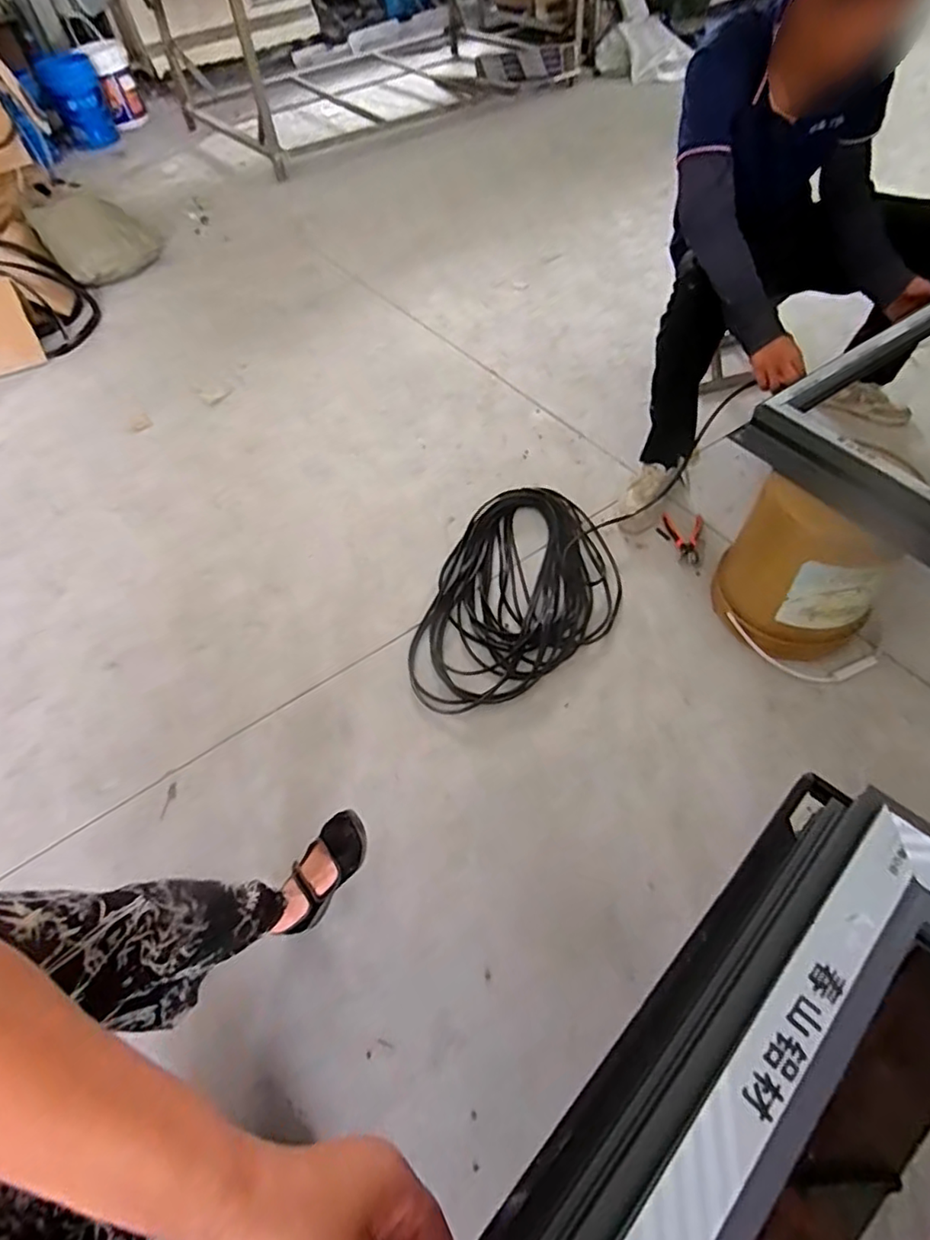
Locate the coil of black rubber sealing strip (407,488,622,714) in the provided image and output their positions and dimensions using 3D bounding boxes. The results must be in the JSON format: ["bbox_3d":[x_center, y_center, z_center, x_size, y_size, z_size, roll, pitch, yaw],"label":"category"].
[{"bbox_3d":[0.141,-0.060,1.473,0.434,0.047,0.655,12,57,16],"label":"coil of black rubber sealing strip"}]

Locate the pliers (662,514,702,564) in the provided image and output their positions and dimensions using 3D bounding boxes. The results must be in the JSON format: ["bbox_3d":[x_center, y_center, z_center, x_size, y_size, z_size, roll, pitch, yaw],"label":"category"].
[{"bbox_3d":[0.556,-0.201,1.517,0.104,0.014,0.141,-2,63,-6],"label":"pliers"}]

